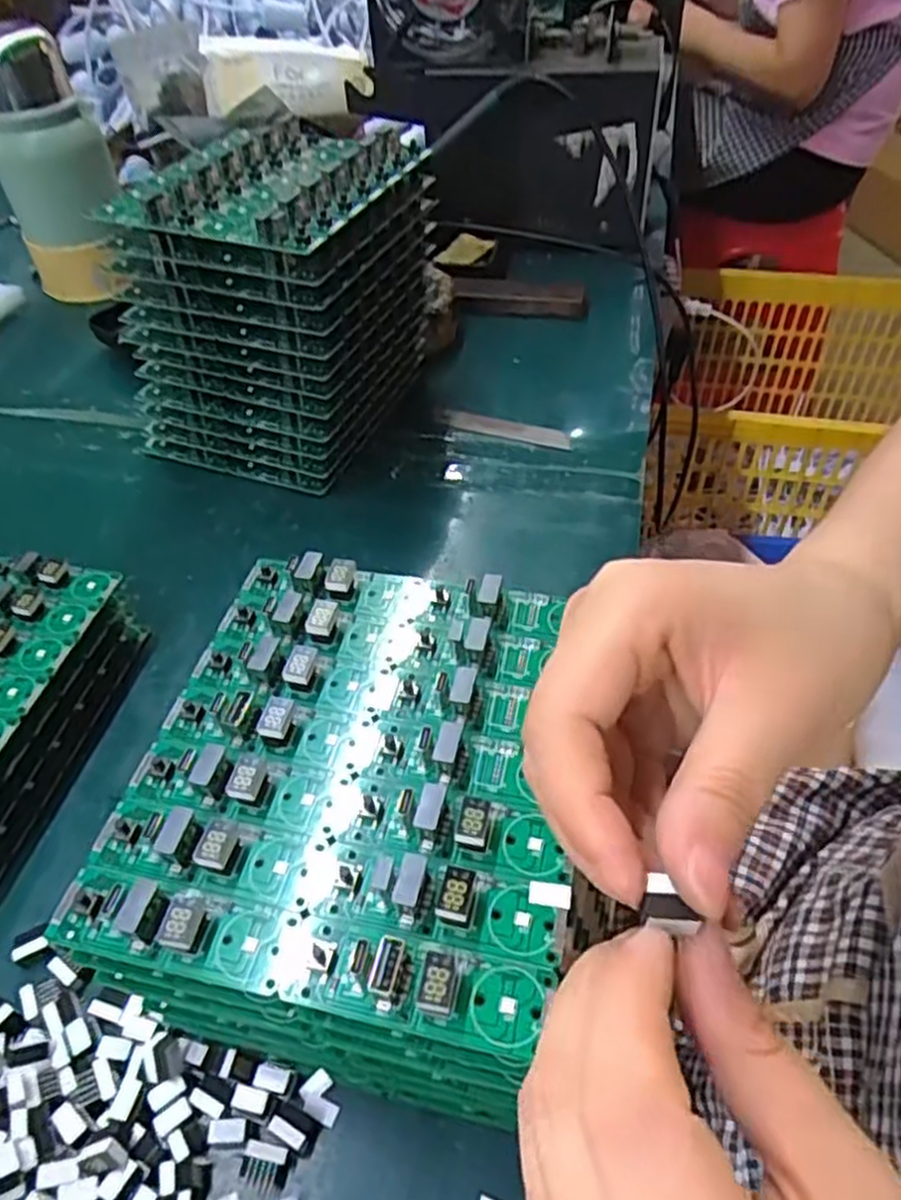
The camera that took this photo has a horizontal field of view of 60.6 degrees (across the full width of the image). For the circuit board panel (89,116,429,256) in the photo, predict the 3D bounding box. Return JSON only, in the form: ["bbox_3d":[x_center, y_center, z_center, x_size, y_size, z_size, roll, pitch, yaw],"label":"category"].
[{"bbox_3d":[-0.099,-0.241,0.431,0.131,0.016,0.155,17,50,16],"label":"circuit board panel"}]

